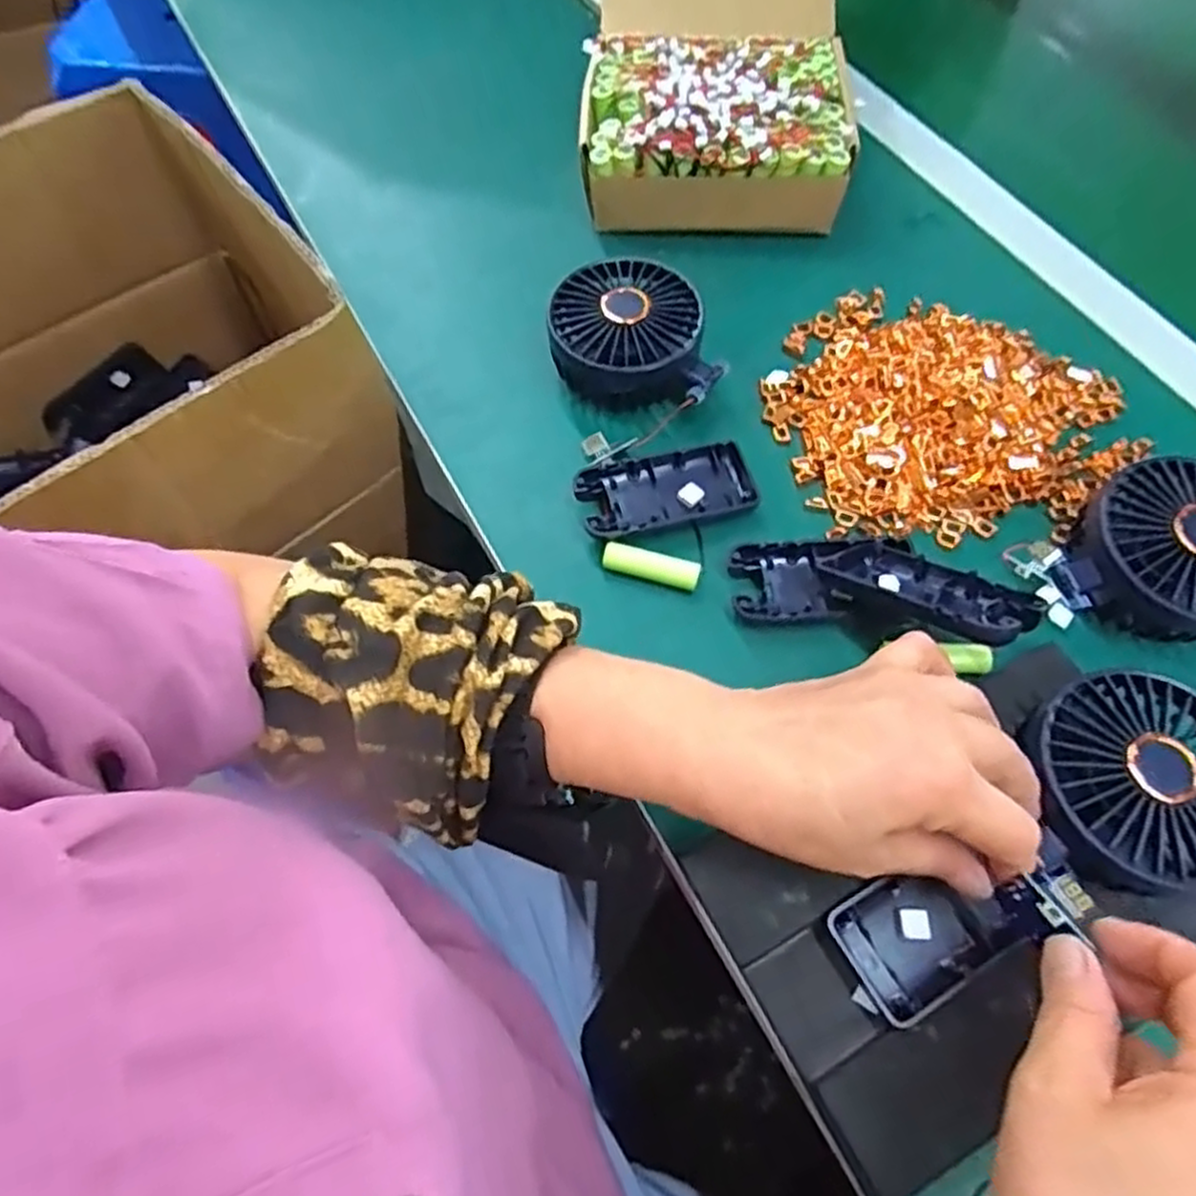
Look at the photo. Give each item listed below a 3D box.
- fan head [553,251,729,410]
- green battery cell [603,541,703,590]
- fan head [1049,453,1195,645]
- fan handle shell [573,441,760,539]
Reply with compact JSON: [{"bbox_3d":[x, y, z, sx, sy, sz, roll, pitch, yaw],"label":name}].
[{"bbox_3d":[0.024,-0.151,0.441,0.092,0.046,0.079,8,63,4],"label":"fan head"},{"bbox_3d":[0.027,-0.016,0.392,0.050,0.013,0.011,14,64,7],"label":"green battery cell"},{"bbox_3d":[0.277,-0.019,0.373,0.083,0.048,0.092,31,67,15],"label":"fan head"},{"bbox_3d":[0.036,-0.057,0.410,0.091,0.016,0.046,-16,64,-8],"label":"fan handle shell"}]

